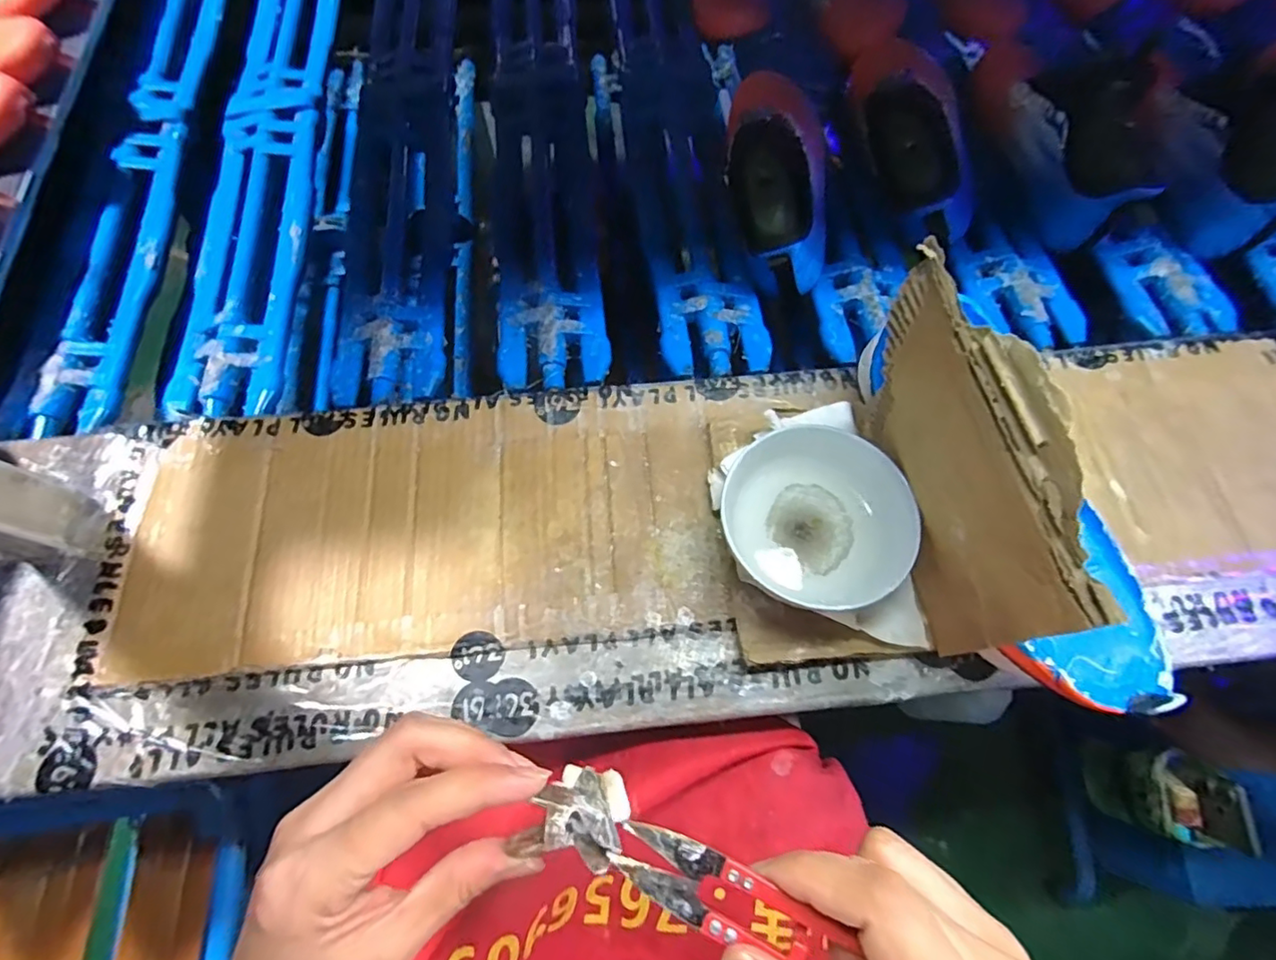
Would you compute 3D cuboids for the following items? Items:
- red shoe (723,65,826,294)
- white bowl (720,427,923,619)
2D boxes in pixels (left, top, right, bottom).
[{"bbox_3d":[0.128,-0.288,0.513,0.087,0.095,0.250,6,68,3],"label":"red shoe"},{"bbox_3d":[0.108,0.029,0.355,0.102,0.066,0.107,0,68,0],"label":"white bowl"}]

